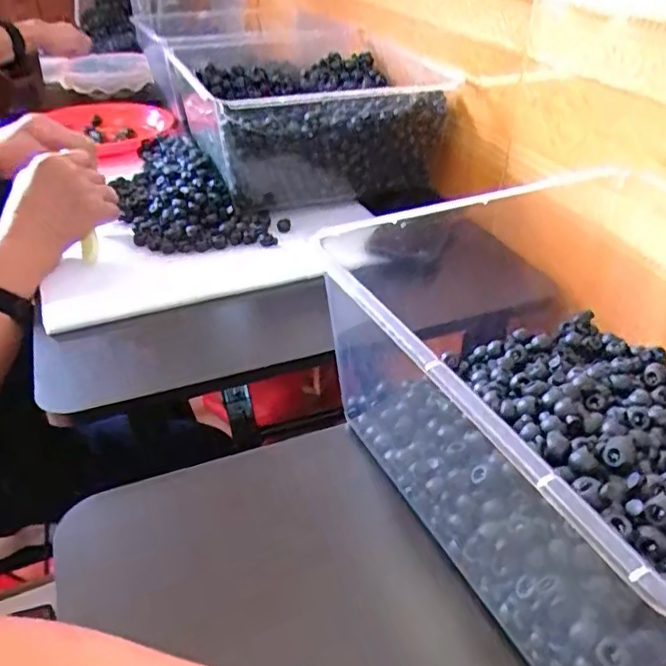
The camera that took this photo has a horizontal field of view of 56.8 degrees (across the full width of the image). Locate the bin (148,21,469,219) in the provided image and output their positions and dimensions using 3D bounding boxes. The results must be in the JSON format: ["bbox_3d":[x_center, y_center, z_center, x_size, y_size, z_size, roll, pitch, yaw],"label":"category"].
[{"bbox_3d":[-0.070,-0.353,0.914,0.317,0.133,0.499,-15,39,-19],"label":"bin"}]

